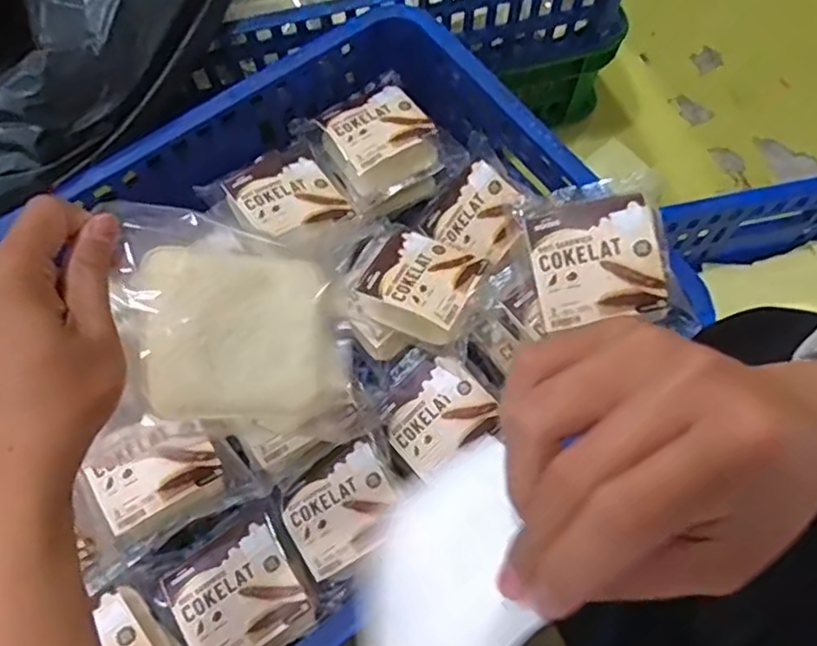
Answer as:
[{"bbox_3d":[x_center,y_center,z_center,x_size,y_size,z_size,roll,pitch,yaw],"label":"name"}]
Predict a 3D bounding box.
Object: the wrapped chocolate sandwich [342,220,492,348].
[{"bbox_3d":[0.005,-0.038,0.571,0.119,0.044,0.098,26,55,16],"label":"wrapped chocolate sandwich"}]

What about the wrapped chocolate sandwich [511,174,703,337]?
[{"bbox_3d":[0.146,-0.049,0.487,0.100,0.032,0.123,-16,80,12],"label":"wrapped chocolate sandwich"}]

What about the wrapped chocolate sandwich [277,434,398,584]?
[{"bbox_3d":[-0.055,0.149,0.523,0.094,0.026,0.081,-29,71,-11],"label":"wrapped chocolate sandwich"}]

